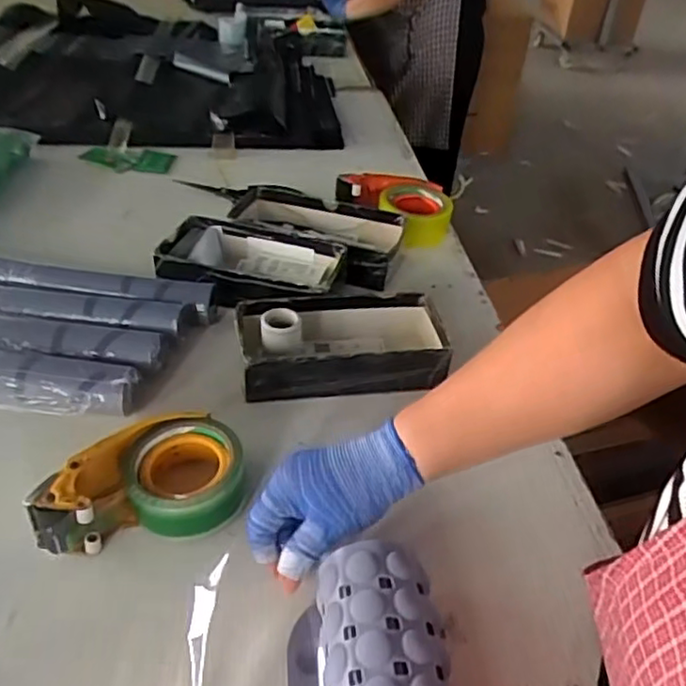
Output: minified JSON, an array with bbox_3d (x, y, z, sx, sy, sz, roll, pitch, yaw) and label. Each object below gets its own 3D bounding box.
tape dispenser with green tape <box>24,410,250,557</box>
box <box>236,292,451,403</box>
[{"bbox_3d":[-0.160,0.110,0.521,0.159,0.050,0.099,-1,39,-9],"label":"tape dispenser with green tape"},{"bbox_3d":[0.000,0.001,0.679,0.213,0.056,0.112,-3,39,-11],"label":"box"}]

